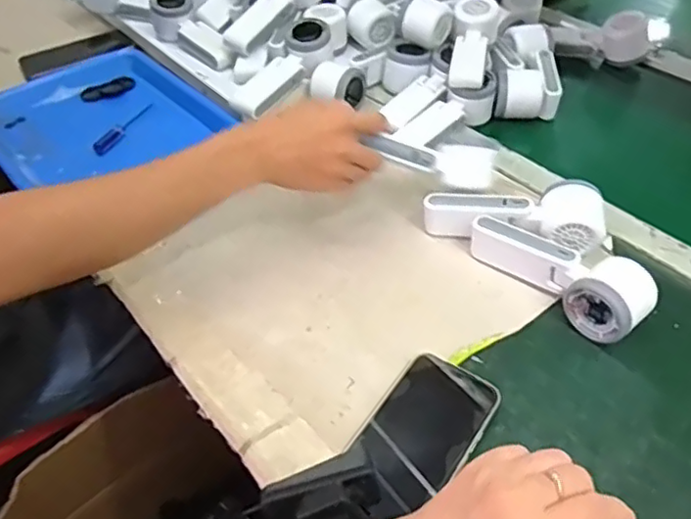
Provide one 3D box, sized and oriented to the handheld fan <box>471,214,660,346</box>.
[{"bbox_3d":[0.191,0.009,0.570,0.061,0.050,0.165,-31,50,-25],"label":"handheld fan"}]

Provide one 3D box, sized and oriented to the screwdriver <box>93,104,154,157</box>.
[{"bbox_3d":[-0.283,-0.169,0.808,0.016,0.019,0.116,10,46,15],"label":"screwdriver"}]

